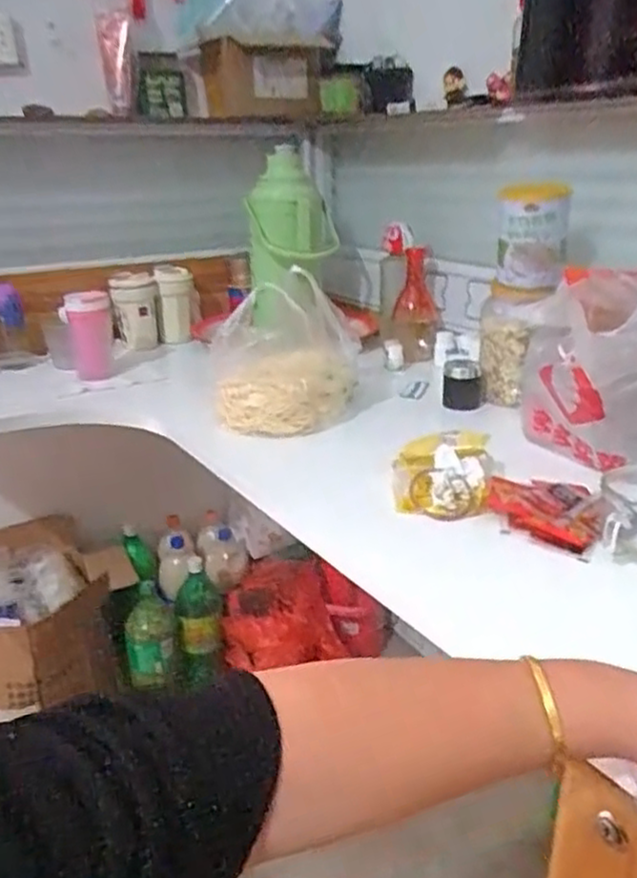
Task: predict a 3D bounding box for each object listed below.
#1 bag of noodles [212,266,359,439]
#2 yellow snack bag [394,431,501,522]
[{"bbox_3d":[-0.044,-0.118,1.021,0.214,0.195,0.119,-3,21,-5],"label":"bag of noodles"},{"bbox_3d":[0.140,0.037,0.792,0.113,0.058,0.115,3,21,9],"label":"yellow snack bag"}]

